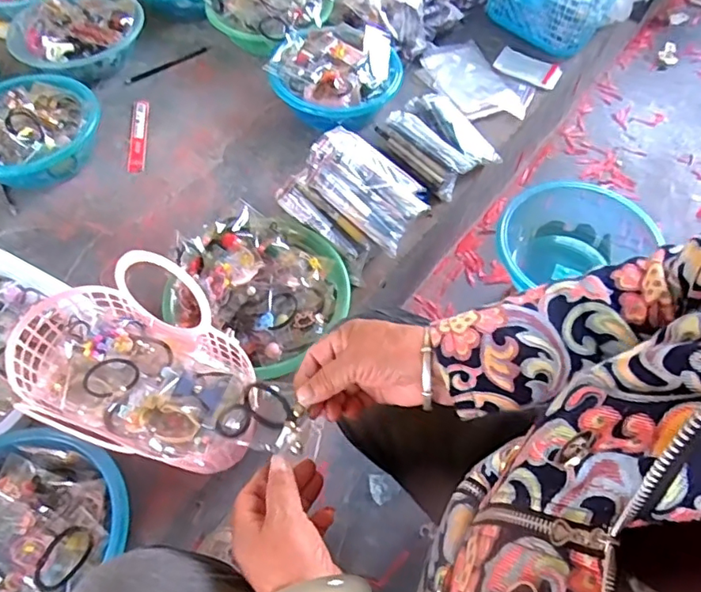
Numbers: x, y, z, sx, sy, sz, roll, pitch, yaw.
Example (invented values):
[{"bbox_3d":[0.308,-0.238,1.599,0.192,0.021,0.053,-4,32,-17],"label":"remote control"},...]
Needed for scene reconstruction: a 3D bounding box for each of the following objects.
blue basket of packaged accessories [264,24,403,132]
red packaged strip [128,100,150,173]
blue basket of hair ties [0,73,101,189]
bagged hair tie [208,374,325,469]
[{"bbox_3d":[-0.032,-0.382,0.963,0.205,0.091,0.216,1,58,-2],"label":"blue basket of packaged accessories"},{"bbox_3d":[-0.373,-0.285,0.958,0.028,0.005,0.178,-5,58,-6],"label":"red packaged strip"},{"bbox_3d":[-0.516,-0.272,0.888,0.179,0.096,0.223,11,58,5],"label":"blue basket of hair ties"},{"bbox_3d":[-0.065,0.098,0.441,0.092,0.025,0.054,21,61,9],"label":"bagged hair tie"}]

